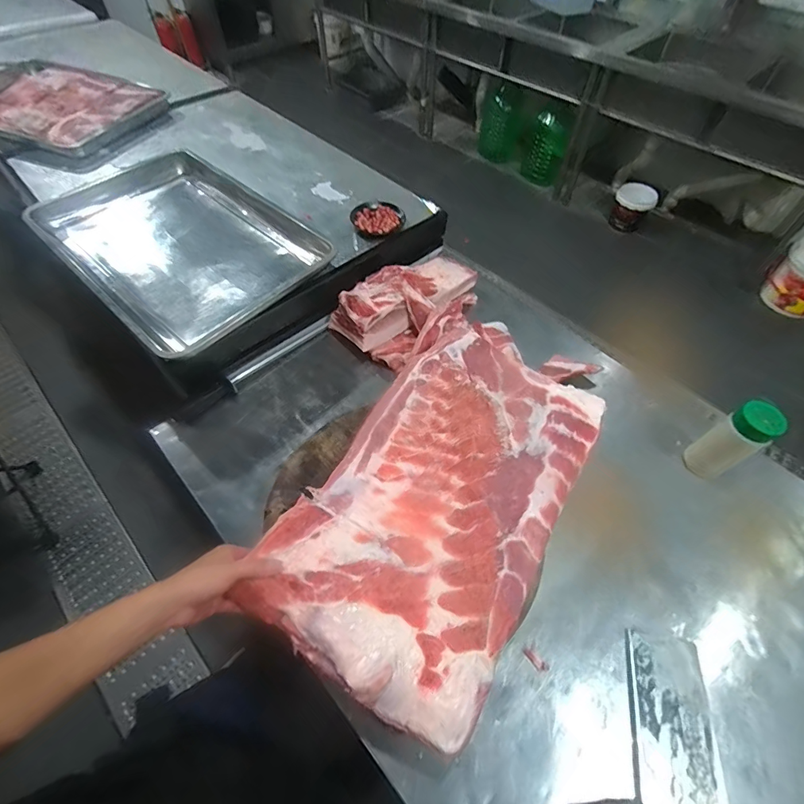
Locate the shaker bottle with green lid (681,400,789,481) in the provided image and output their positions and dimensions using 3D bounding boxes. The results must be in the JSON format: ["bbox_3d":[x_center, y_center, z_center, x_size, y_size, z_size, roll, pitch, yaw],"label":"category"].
[{"bbox_3d":[0.529,0.072,0.677,0.054,0.174,0.065,-27,60,-20],"label":"shaker bottle with green lid"}]

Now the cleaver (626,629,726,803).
[{"bbox_3d":[0.328,0.457,0.486,0.103,0.015,0.329,15,52,8],"label":"cleaver"}]

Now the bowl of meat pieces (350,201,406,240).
[{"bbox_3d":[-0.057,-0.415,0.946,0.113,0.032,0.110,1,56,-1],"label":"bowl of meat pieces"}]

